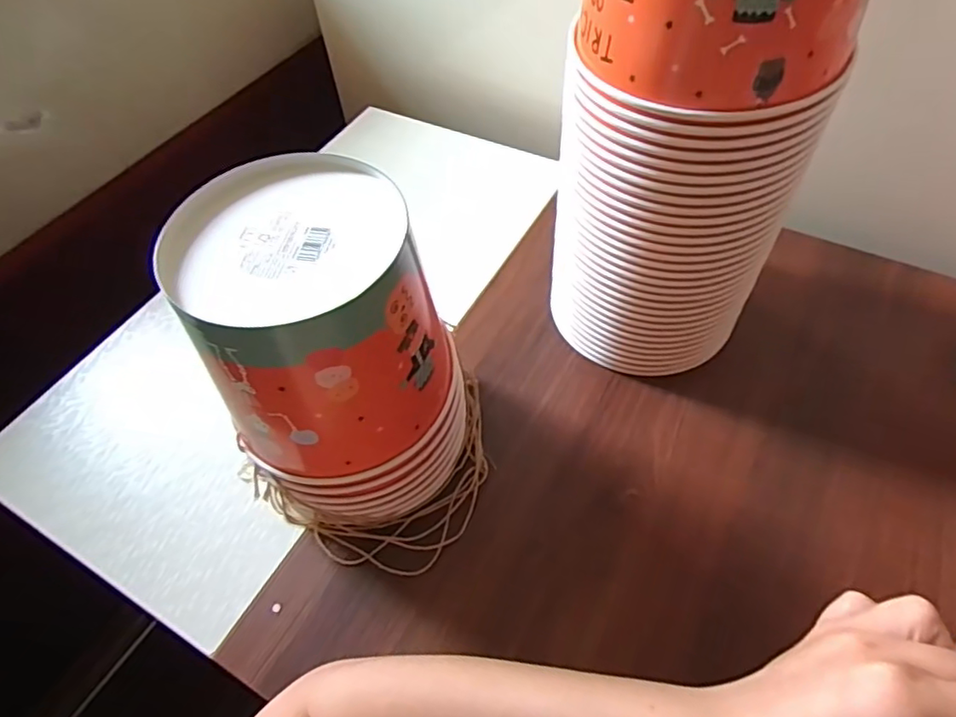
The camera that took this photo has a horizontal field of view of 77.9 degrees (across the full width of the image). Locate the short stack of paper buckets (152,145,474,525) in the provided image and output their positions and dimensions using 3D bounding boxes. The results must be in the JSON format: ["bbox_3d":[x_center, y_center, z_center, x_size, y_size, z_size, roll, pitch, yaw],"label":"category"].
[{"bbox_3d":[-0.087,0.004,0.391,0.143,0.212,0.145,-11,55,-4],"label":"short stack of paper buckets"}]

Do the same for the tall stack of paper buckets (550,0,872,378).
[{"bbox_3d":[0.136,-0.146,0.379,0.149,0.360,0.154,24,59,20],"label":"tall stack of paper buckets"}]

